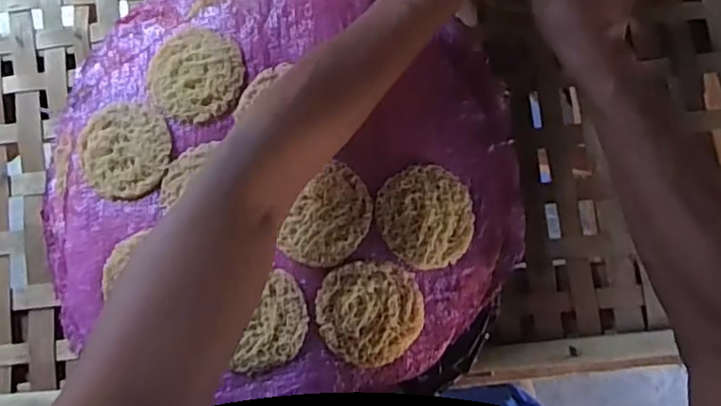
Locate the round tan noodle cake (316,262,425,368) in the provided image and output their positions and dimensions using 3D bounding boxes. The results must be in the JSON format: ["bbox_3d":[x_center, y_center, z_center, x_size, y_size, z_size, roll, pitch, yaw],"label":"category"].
[{"bbox_3d":[0.007,0.084,0.483,0.080,0.007,0.075,5,89,-16],"label":"round tan noodle cake"}]

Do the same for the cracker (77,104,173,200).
[{"bbox_3d":[-0.191,-0.043,0.512,0.081,0.004,0.073,19,84,5],"label":"cracker"}]

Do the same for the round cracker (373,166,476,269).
[{"bbox_3d":[0.053,0.010,0.499,0.078,0.008,0.078,3,78,-17],"label":"round cracker"}]

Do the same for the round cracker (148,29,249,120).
[{"bbox_3d":[-0.135,-0.104,0.524,0.086,0.014,0.074,27,84,6],"label":"round cracker"}]

